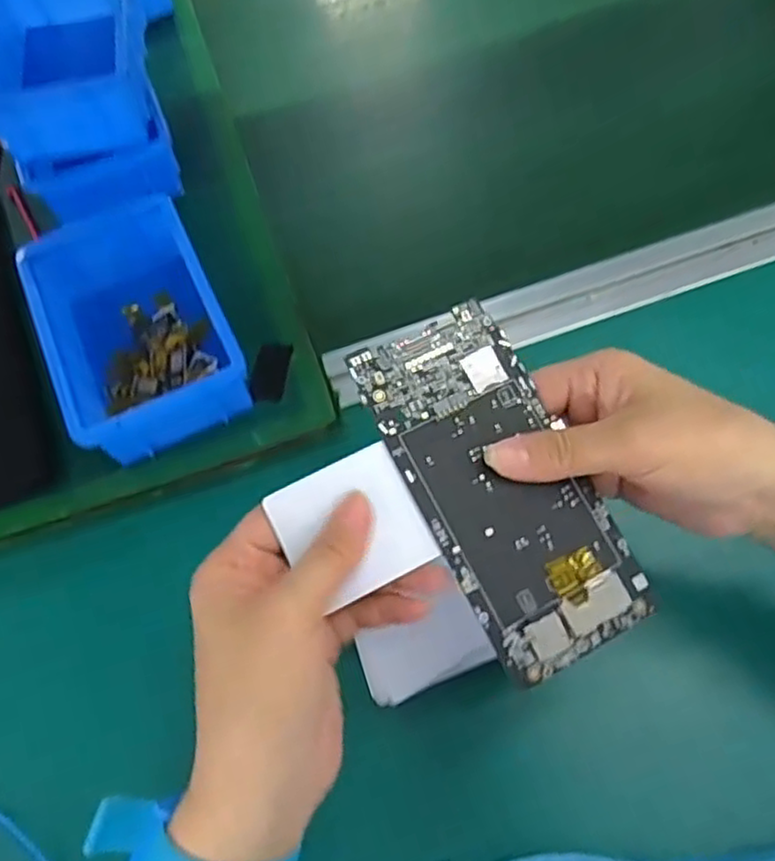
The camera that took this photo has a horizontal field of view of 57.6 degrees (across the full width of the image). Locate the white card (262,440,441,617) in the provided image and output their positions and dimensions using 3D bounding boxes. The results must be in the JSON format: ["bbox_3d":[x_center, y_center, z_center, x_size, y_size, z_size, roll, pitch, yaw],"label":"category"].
[{"bbox_3d":[-0.015,0.039,0.295,0.055,0.004,0.054,-26,79,-7],"label":"white card"}]

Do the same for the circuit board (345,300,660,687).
[{"bbox_3d":[0.048,0.022,0.301,0.070,0.006,0.153,-26,79,-9],"label":"circuit board"}]

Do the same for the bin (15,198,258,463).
[{"bbox_3d":[-0.150,-0.062,0.427,0.097,0.055,0.150,-25,66,-8],"label":"bin"}]

